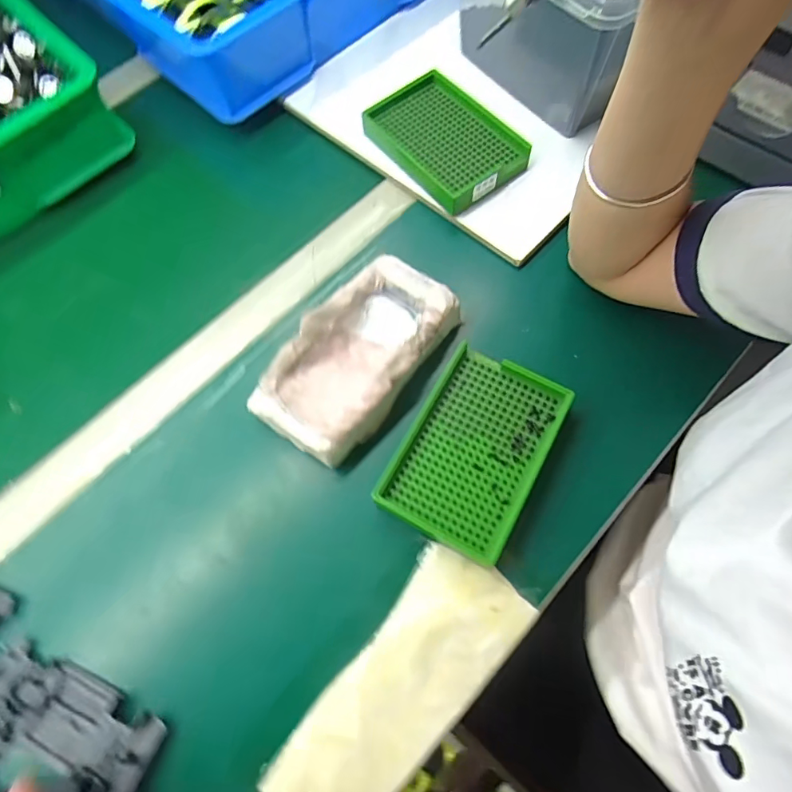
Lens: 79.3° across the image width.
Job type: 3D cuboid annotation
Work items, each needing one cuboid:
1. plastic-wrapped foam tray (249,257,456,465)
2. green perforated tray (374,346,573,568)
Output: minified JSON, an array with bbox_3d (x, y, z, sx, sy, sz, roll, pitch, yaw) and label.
[{"bbox_3d":[-0.028,-0.029,0.376,0.092,0.043,0.166,33,74,16],"label":"plastic-wrapped foam tray"},{"bbox_3d":[0.057,0.038,0.345,0.090,0.020,0.137,27,72,14],"label":"green perforated tray"}]

